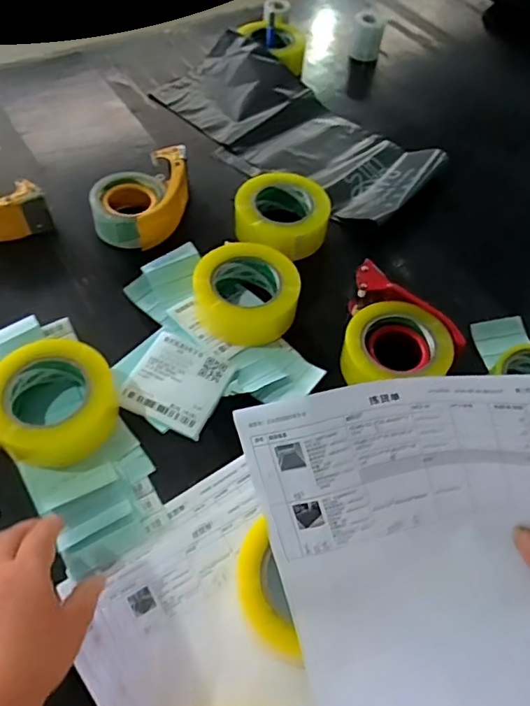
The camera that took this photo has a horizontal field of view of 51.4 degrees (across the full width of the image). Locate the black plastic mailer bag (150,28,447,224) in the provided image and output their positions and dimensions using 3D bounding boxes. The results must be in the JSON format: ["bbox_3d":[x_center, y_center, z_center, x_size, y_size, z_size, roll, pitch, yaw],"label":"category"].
[{"bbox_3d":[0.045,-0.388,0.927,0.490,0.051,0.261,36,59,19],"label":"black plastic mailer bag"}]

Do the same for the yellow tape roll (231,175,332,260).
[{"bbox_3d":[0.025,-0.197,0.785,0.128,0.067,0.118,2,55,-3],"label":"yellow tape roll"}]

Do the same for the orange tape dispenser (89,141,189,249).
[{"bbox_3d":[-0.163,-0.217,0.783,0.103,0.067,0.167,34,59,18],"label":"orange tape dispenser"}]

